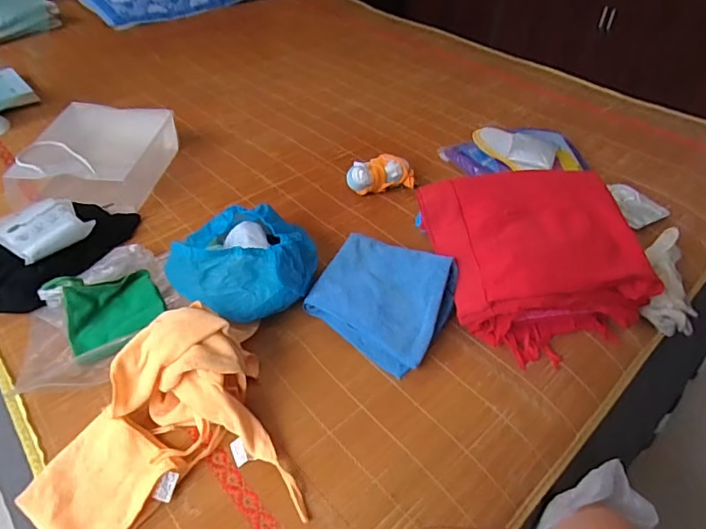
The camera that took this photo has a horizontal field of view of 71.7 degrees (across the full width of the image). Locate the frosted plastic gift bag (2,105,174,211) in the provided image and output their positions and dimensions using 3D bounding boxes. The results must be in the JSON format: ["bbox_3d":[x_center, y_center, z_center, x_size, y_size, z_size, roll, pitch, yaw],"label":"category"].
[{"bbox_3d":[-0.470,-0.197,0.894,0.213,0.095,0.243,4,42,0],"label":"frosted plastic gift bag"}]

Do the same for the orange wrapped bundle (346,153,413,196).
[{"bbox_3d":[0.050,-0.160,0.901,0.117,0.060,0.054,-13,45,-17],"label":"orange wrapped bundle"}]

